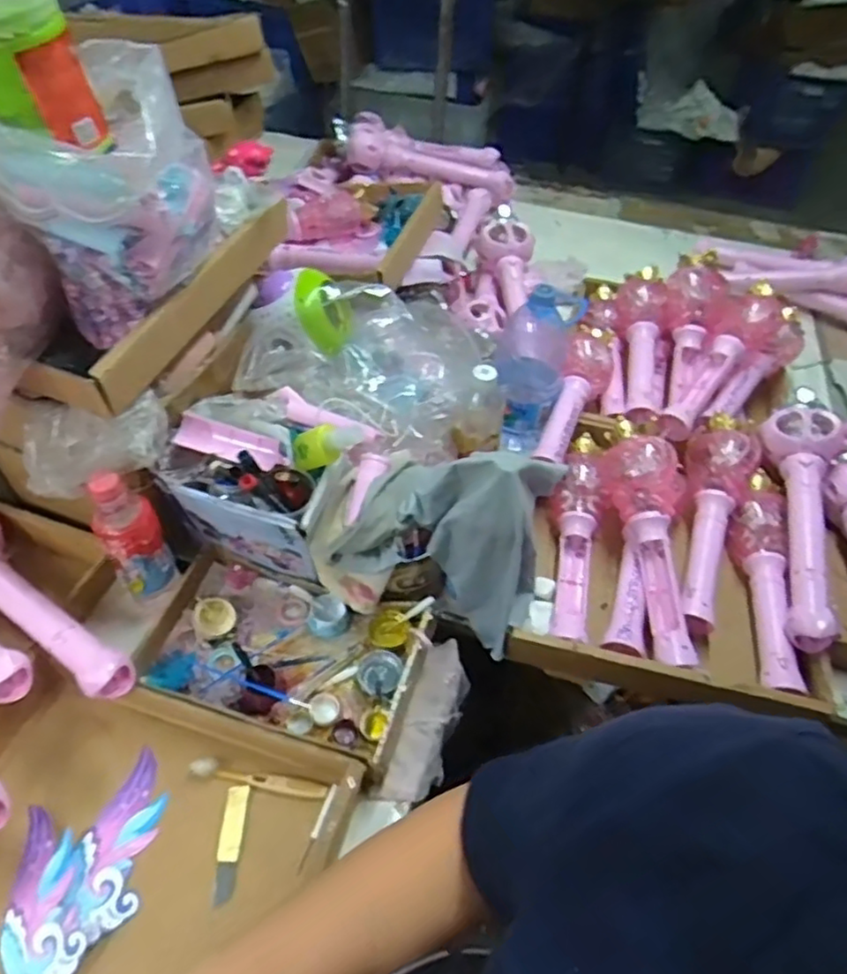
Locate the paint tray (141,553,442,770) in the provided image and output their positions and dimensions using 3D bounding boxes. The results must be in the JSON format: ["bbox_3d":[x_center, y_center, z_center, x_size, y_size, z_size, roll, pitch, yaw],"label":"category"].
[{"bbox_3d":[-0.156,0.181,0.763,0.294,0.050,0.187,16,50,9],"label":"paint tray"}]

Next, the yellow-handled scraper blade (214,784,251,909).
[{"bbox_3d":[-0.185,0.340,0.643,0.022,0.007,0.102,3,49,-2],"label":"yellow-handled scraper blade"}]

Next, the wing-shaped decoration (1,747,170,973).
[{"bbox_3d":[-0.312,0.353,0.619,0.123,0.012,0.199,-4,50,-8],"label":"wing-shaped decoration"}]

